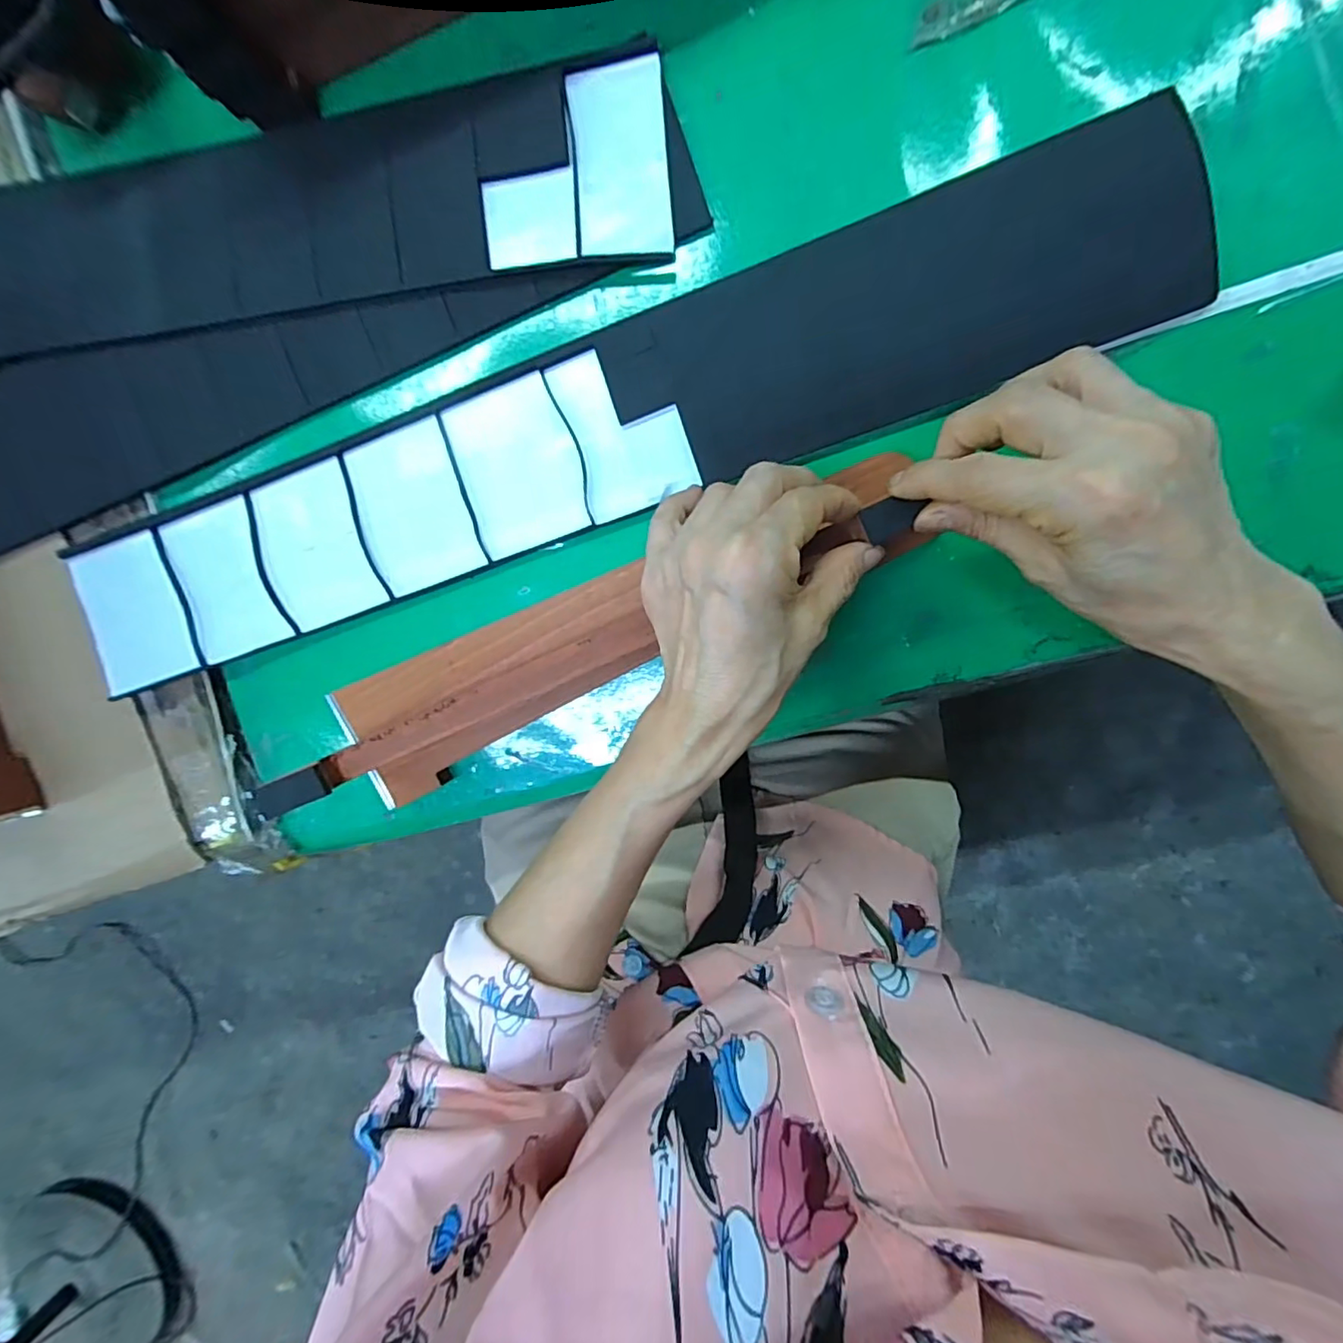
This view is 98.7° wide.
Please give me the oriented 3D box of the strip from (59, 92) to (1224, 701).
[{"bbox_3d":[-0.057,-0.127,0.321,0.631,0.012,0.101,-17,95,9],"label":"strip"}]

